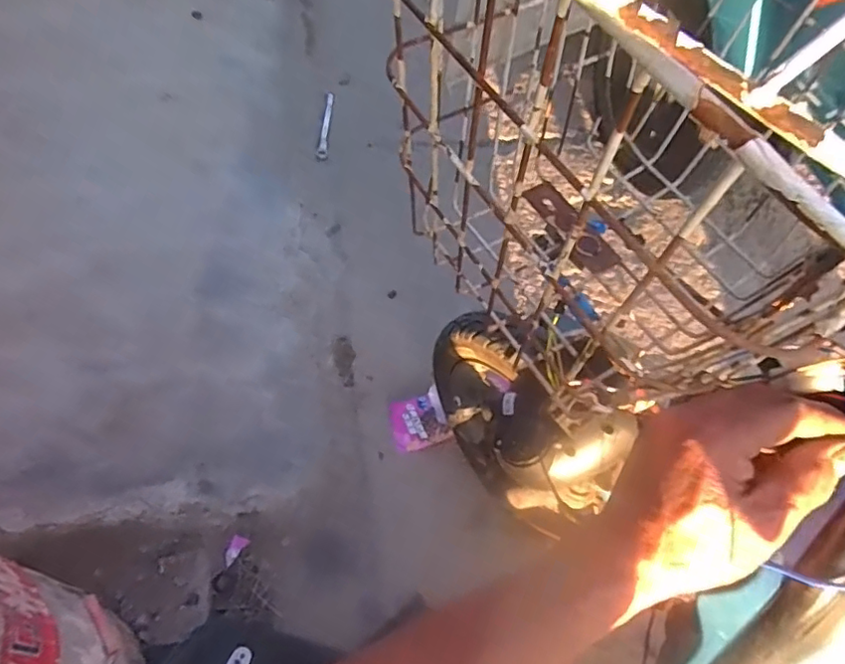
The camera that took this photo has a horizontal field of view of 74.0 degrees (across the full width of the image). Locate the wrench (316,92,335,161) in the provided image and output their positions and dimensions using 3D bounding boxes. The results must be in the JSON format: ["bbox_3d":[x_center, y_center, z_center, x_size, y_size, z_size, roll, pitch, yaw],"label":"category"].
[{"bbox_3d":[-0.219,-0.472,1.286,0.025,0.004,0.190,9,68,-11],"label":"wrench"}]

